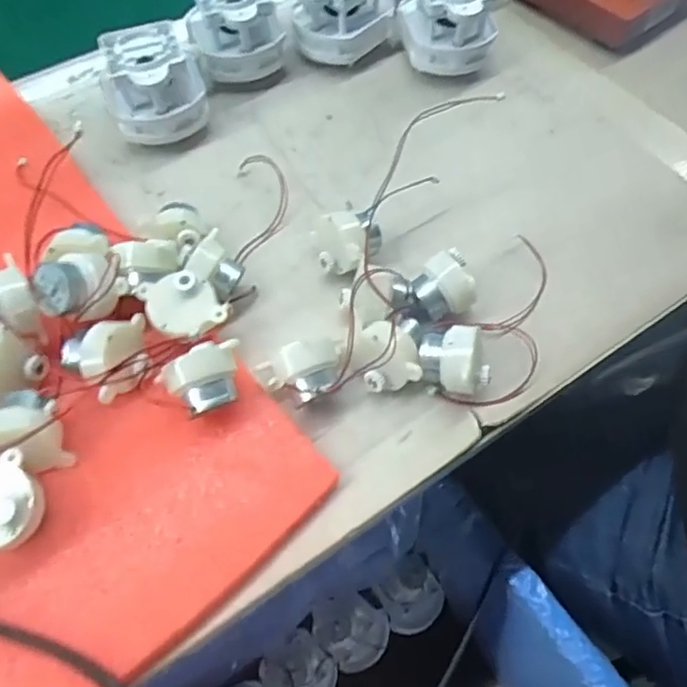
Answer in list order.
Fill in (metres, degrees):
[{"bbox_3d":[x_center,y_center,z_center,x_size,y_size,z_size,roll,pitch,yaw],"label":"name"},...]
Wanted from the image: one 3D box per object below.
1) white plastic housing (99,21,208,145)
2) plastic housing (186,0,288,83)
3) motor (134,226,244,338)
[{"bbox_3d":[-0.113,-0.155,0.346,0.055,0.050,0.060,-13,62,-6],"label":"white plastic housing"},{"bbox_3d":[-0.070,-0.205,0.370,0.057,0.046,0.049,-16,62,-7],"label":"plastic housing"},{"bbox_3d":[-0.068,-0.028,0.272,0.041,0.028,0.058,30,66,16],"label":"motor"}]

